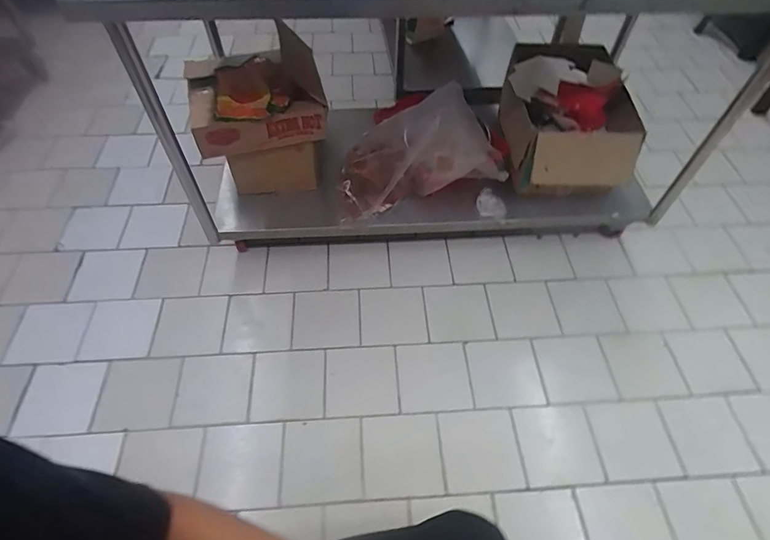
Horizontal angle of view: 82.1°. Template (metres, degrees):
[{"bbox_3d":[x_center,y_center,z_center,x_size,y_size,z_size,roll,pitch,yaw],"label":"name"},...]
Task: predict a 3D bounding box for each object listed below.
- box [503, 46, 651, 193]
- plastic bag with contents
[{"bbox_3d":[0.534,-0.480,1.351,0.356,0.233,0.439,2,55,0],"label":"box"},{"bbox_3d":[0.092,-0.315,1.210,0.433,0.368,0.165,-6,56,-5],"label":"plastic bag with contents"}]

